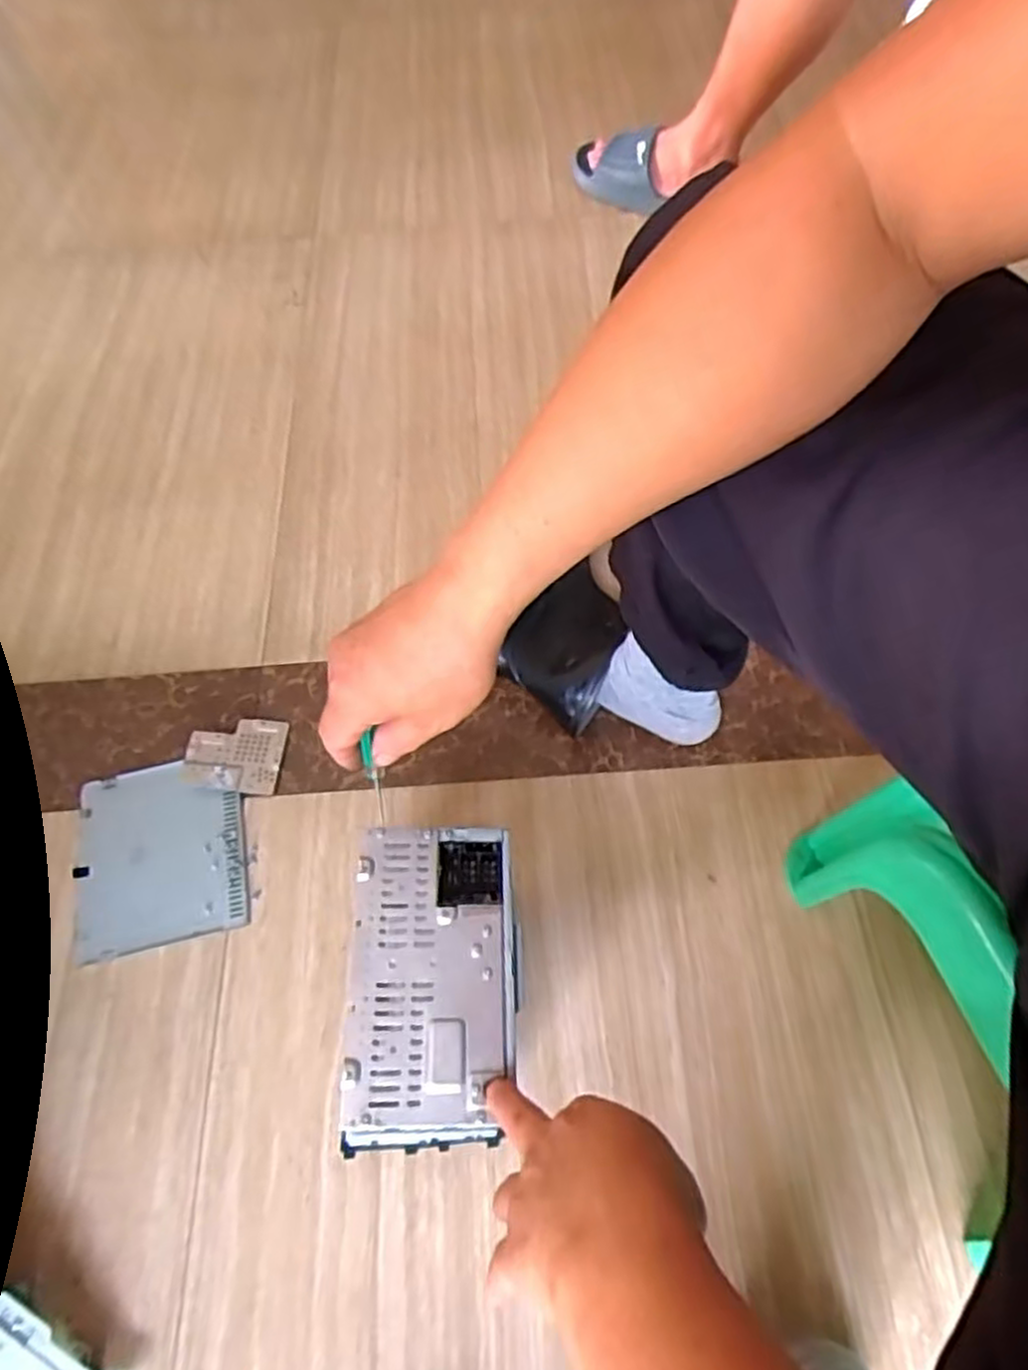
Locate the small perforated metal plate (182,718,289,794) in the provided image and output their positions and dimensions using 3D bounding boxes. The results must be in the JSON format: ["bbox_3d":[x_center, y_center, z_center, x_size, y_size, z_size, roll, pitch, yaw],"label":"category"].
[{"bbox_3d":[-0.277,0.067,0.749,0.091,0.017,0.077,3,62,4],"label":"small perforated metal plate"}]

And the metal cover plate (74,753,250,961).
[{"bbox_3d":[-0.334,0.156,0.711,0.155,0.012,0.172,-14,62,-4],"label":"metal cover plate"}]

